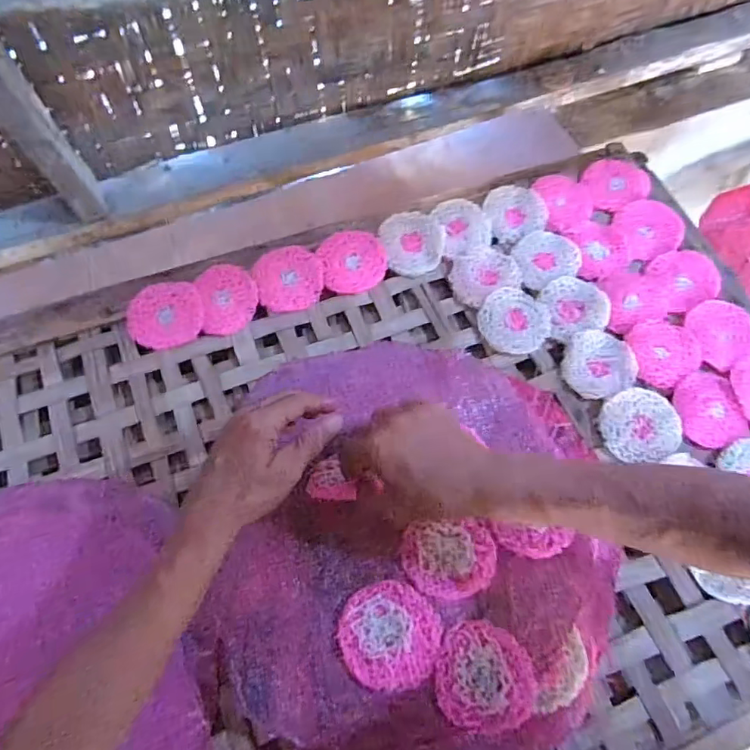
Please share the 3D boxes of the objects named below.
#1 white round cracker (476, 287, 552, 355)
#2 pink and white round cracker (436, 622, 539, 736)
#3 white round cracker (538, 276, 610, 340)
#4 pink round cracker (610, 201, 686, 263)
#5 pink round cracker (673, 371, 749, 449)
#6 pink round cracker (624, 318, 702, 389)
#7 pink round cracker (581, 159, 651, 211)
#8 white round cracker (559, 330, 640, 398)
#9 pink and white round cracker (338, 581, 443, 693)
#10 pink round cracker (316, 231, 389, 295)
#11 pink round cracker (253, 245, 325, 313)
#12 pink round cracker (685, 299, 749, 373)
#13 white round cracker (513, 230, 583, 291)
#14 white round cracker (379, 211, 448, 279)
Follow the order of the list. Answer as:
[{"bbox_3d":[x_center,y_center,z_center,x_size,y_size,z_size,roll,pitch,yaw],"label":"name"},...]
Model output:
[{"bbox_3d":[0.154,-0.061,0.583,0.076,0.013,0.072,0,66,-1],"label":"white round cracker"},{"bbox_3d":[0.088,0.237,0.416,0.076,0.004,0.076,-2,66,-2],"label":"pink and white round cracker"},{"bbox_3d":[0.222,-0.078,0.587,0.070,0.008,0.072,0,66,-1],"label":"white round cracker"},{"bbox_3d":[0.328,-0.175,0.626,0.080,0.004,0.079,0,66,-1],"label":"pink round cracker"},{"bbox_3d":[0.343,0.035,0.542,0.063,0.008,0.076,-12,66,-6],"label":"pink round cracker"},{"bbox_3d":[0.307,-0.027,0.563,0.075,0.009,0.069,0,66,-1],"label":"pink round cracker"},{"bbox_3d":[0.300,-0.240,0.655,0.076,0.008,0.072,0,66,-1],"label":"pink round cracker"},{"bbox_3d":[0.236,-0.012,0.561,0.074,0.015,0.072,0,66,-1],"label":"white round cracker"},{"bbox_3d":[0.011,0.209,0.426,0.078,0.008,0.075,0,66,-1],"label":"pink and white round cracker"},{"bbox_3d":[-0.025,-0.131,0.604,0.074,0.005,0.073,1,81,-6],"label":"pink round cracker"},{"bbox_3d":[-0.096,-0.108,0.594,0.074,0.007,0.073,1,80,-7],"label":"pink round cracker"},{"bbox_3d":[0.380,-0.047,0.571,0.069,0.009,0.077,-14,67,-7],"label":"pink round cracker"},{"bbox_3d":[0.199,-0.139,0.614,0.082,0.004,0.070,-21,68,-10],"label":"white round cracker"},{"bbox_3d":[0.046,-0.155,0.613,0.073,0.007,0.082,-15,67,-8],"label":"white round cracker"}]

